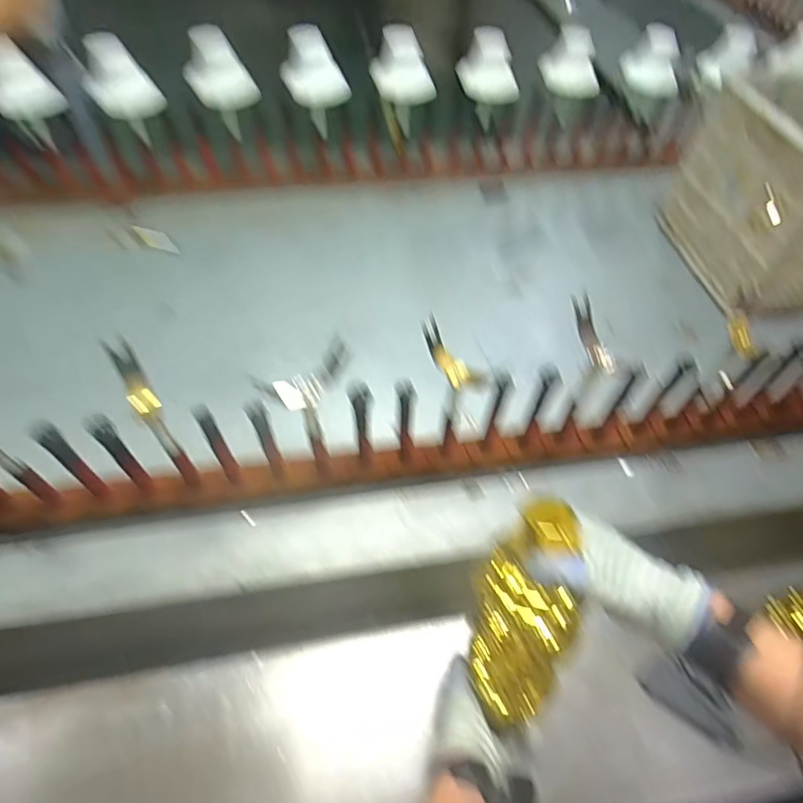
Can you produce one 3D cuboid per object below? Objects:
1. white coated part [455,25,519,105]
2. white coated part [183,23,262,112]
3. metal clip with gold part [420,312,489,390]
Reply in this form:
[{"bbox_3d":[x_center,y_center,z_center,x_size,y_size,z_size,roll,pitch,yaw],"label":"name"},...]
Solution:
[{"bbox_3d":[0.153,-0.576,0.924,0.110,0.099,0.045,13,51,7],"label":"white coated part"},{"bbox_3d":[-0.297,-0.541,0.871,0.106,0.113,0.039,3,51,-1],"label":"white coated part"},{"bbox_3d":[0.048,-0.046,0.537,0.086,0.021,0.027,50,60,-11],"label":"metal clip with gold part"}]

